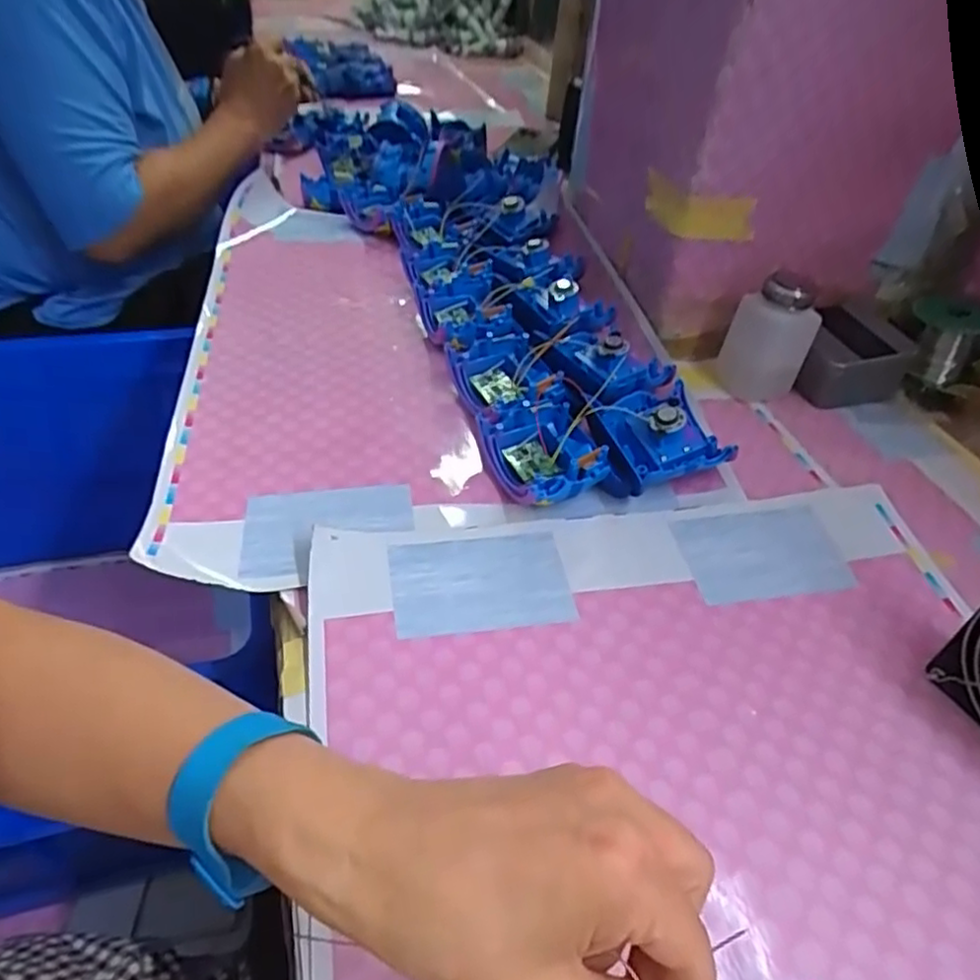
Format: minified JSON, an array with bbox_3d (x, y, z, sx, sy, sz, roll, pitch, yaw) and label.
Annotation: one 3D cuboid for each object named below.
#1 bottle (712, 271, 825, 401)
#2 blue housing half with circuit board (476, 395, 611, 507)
[{"bbox_3d":[0.237,-0.129,0.573,0.058,0.097,0.047,-3,44,-10],"label":"bottle"},{"bbox_3d":[0.042,-0.026,0.487,0.086,0.037,0.089,-14,46,-20],"label":"blue housing half with circuit board"}]

